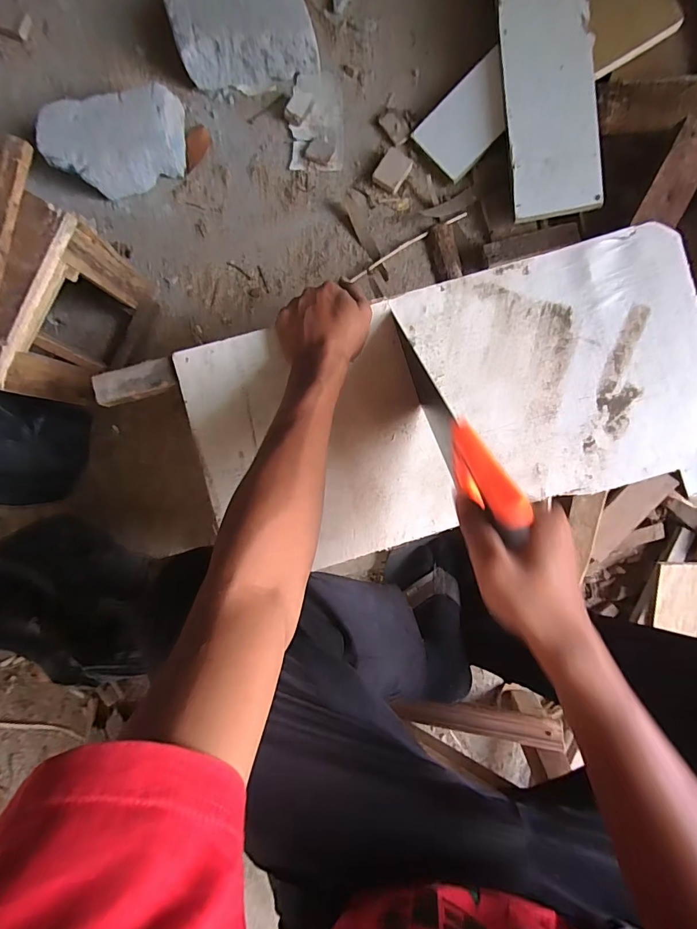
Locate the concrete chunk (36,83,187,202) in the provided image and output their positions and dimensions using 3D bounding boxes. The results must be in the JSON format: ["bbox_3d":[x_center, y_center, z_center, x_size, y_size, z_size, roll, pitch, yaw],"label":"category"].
[{"bbox_3d":[-0.362,-0.504,0.666,0.211,0.070,0.125,-16,91,4],"label":"concrete chunk"}]

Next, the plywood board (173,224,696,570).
[{"bbox_3d":[0.111,-0.065,0.464,0.548,0.015,0.261,-16,89,2],"label":"plywood board"}]

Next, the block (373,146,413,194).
[{"bbox_3d":[0.070,-0.466,0.669,0.047,0.010,0.058,33,95,1],"label":"block"}]

